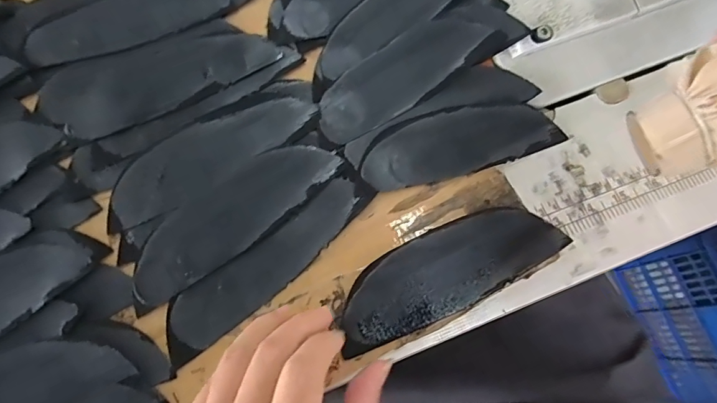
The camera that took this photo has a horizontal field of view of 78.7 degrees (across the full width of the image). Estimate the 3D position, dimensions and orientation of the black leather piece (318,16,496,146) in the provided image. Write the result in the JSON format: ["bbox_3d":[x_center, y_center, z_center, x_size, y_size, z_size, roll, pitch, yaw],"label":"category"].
[{"bbox_3d":[0.030,-0.089,0.301,0.132,0.007,0.045,-32,77,-11],"label":"black leather piece"}]

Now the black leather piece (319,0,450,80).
[{"bbox_3d":[0.027,-0.139,0.310,0.138,0.016,0.040,-38,78,-12],"label":"black leather piece"}]

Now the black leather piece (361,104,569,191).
[{"bbox_3d":[0.070,-0.040,0.293,0.137,0.006,0.043,-16,81,-11],"label":"black leather piece"}]

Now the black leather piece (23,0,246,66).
[{"bbox_3d":[-0.155,-0.134,0.310,0.152,0.004,0.051,-21,75,-8],"label":"black leather piece"}]

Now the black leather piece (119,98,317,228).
[{"bbox_3d":[-0.095,-0.035,0.283,0.136,0.004,0.044,-33,77,-11],"label":"black leather piece"}]

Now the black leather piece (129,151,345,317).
[{"bbox_3d":[-0.080,0.007,0.271,0.142,0.004,0.048,-38,78,-12],"label":"black leather piece"}]

